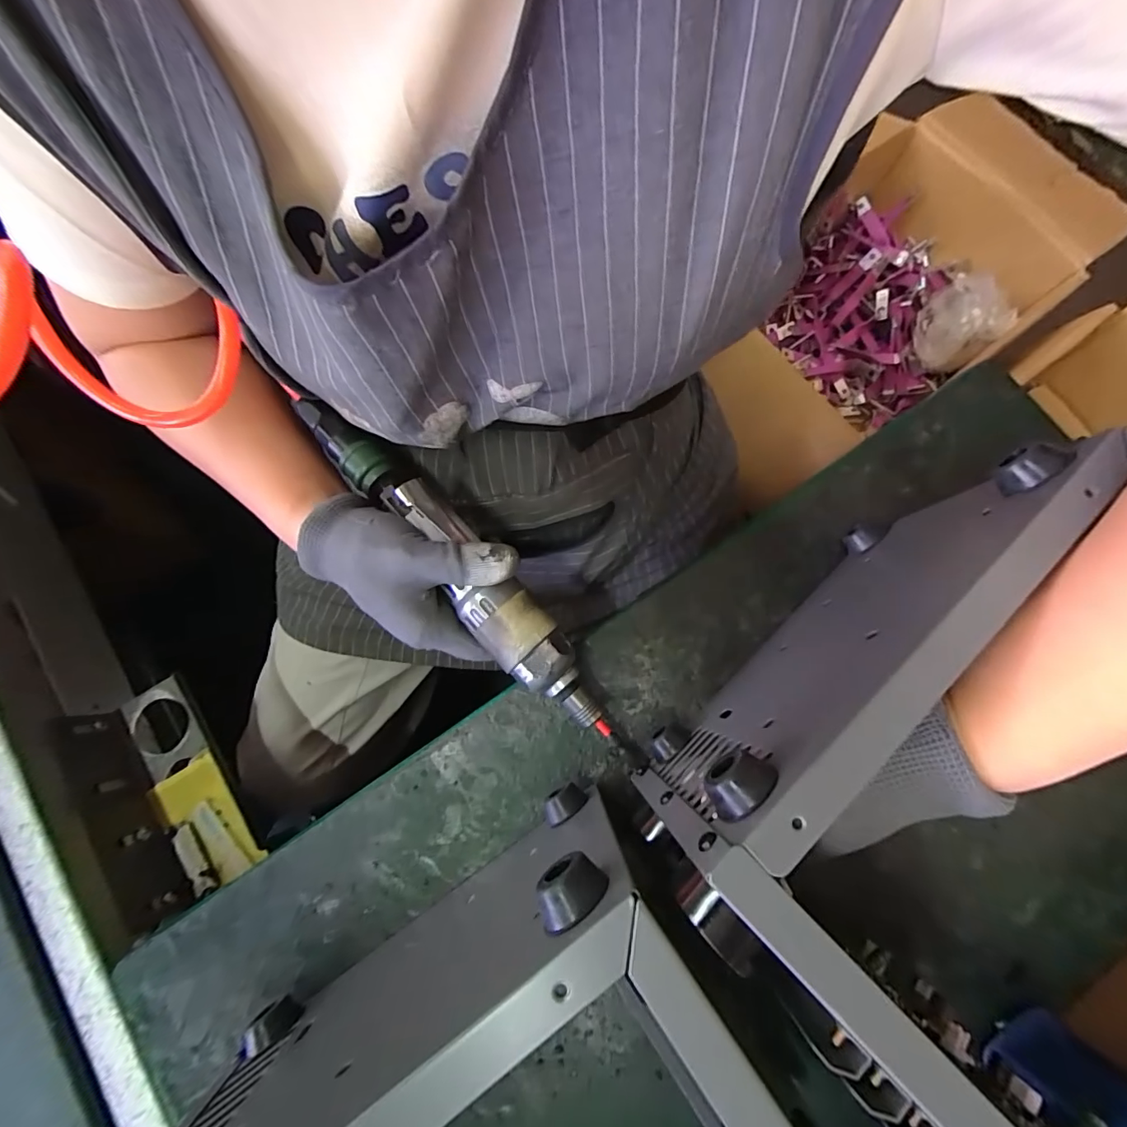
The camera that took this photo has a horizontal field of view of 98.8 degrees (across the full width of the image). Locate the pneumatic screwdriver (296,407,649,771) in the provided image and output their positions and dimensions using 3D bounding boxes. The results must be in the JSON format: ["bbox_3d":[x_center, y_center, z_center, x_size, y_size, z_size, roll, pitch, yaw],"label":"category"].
[{"bbox_3d":[-0.062,0.004,0.295,0.038,0.038,0.271,-41,83,-9],"label":"pneumatic screwdriver"}]

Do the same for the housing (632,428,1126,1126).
[{"bbox_3d":[0.177,0.093,0.225,0.223,0.144,0.176,-41,83,-9],"label":"housing"}]

